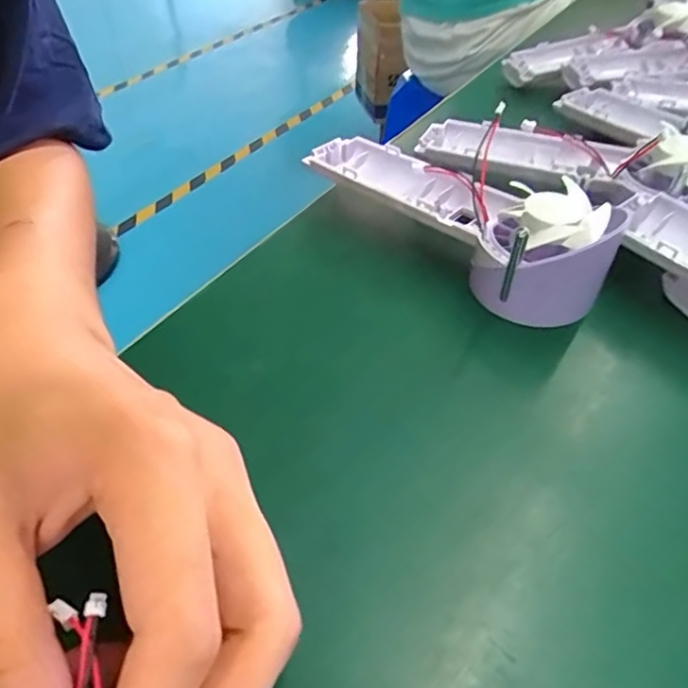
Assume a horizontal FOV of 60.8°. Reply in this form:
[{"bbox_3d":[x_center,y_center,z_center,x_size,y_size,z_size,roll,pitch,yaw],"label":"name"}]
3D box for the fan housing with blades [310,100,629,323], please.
[{"bbox_3d":[0.059,-0.073,0.310,0.068,0.054,0.166,-32,53,-29],"label":"fan housing with blades"}]

